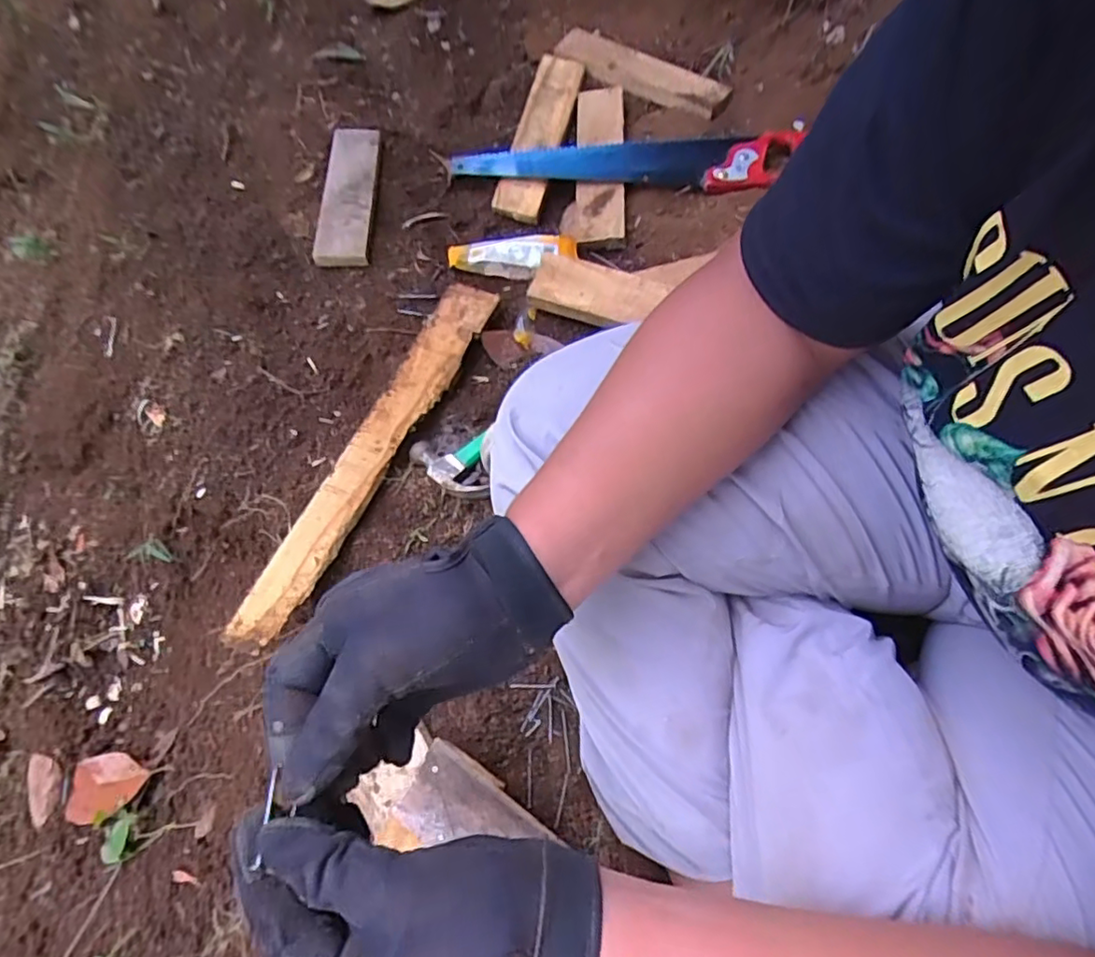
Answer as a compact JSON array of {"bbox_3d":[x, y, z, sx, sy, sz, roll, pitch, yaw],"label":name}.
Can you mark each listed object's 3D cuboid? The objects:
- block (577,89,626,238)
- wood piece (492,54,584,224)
[{"bbox_3d":[0.070,-0.412,0.783,0.061,0.018,0.225,1,78,-3],"label":"block"},{"bbox_3d":[-0.010,-0.460,0.812,0.061,0.026,0.236,16,83,6],"label":"wood piece"}]

